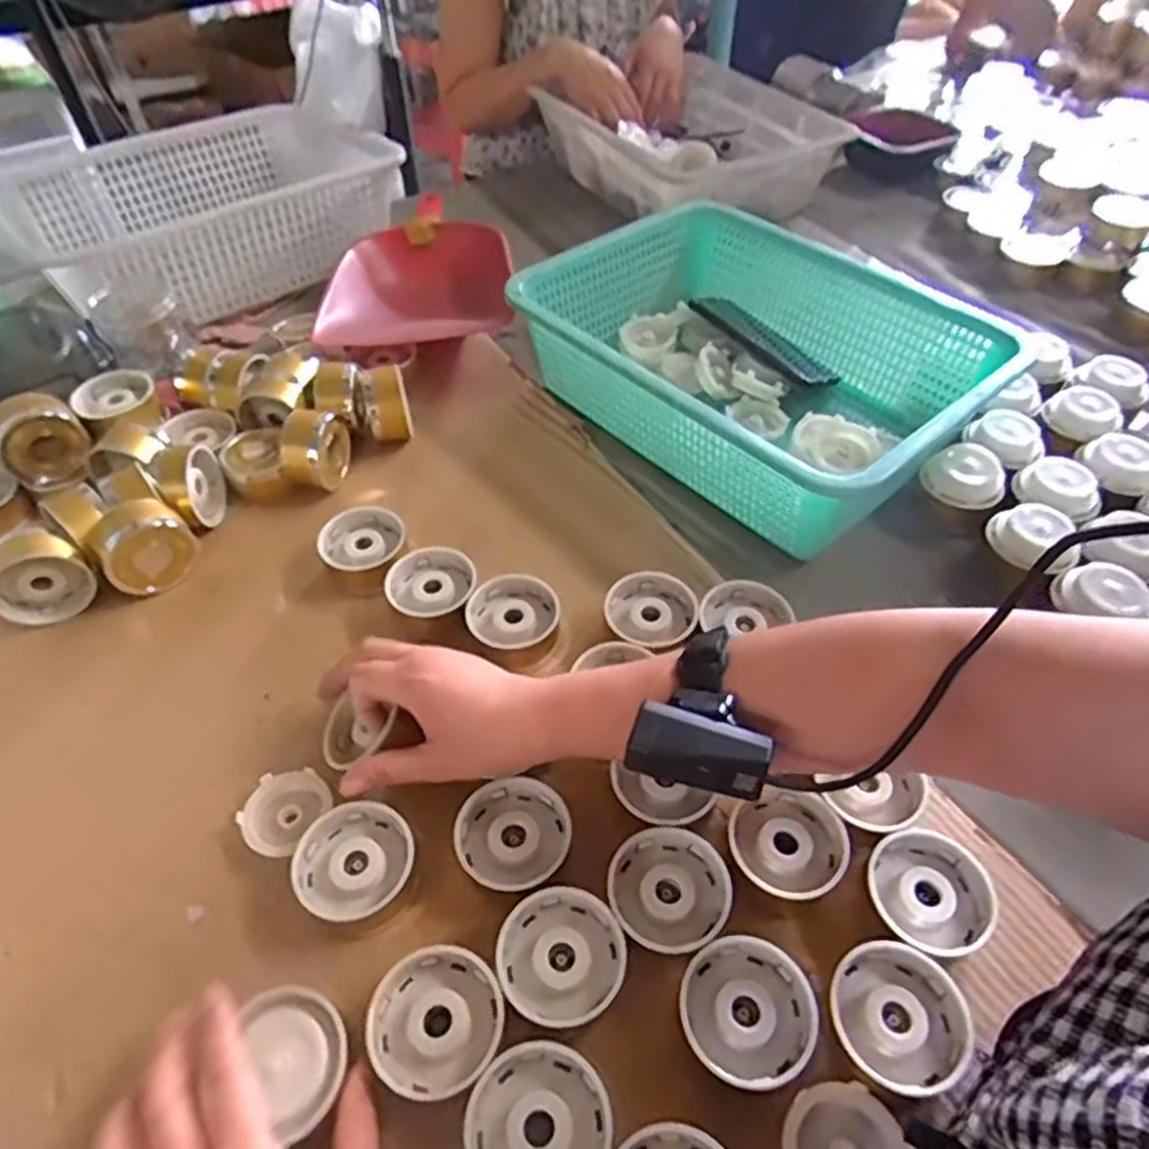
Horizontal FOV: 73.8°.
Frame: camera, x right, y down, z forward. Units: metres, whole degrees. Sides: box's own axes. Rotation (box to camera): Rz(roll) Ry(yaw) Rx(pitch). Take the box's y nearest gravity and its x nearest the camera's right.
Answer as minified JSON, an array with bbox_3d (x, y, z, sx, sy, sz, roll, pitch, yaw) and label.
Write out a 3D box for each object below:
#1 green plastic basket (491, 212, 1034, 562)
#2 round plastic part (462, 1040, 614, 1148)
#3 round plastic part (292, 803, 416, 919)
[{"bbox_3d":[0.149,-0.185,0.691,0.255,0.116,0.385,-35,57,-26],"label":"green plastic basket"},{"bbox_3d":[-0.017,0.263,0.364,0.066,0.017,0.066,-1,49,1],"label":"round plastic part"},{"bbox_3d":[-0.130,0.171,0.455,0.064,0.023,0.066,-1,49,1],"label":"round plastic part"}]

